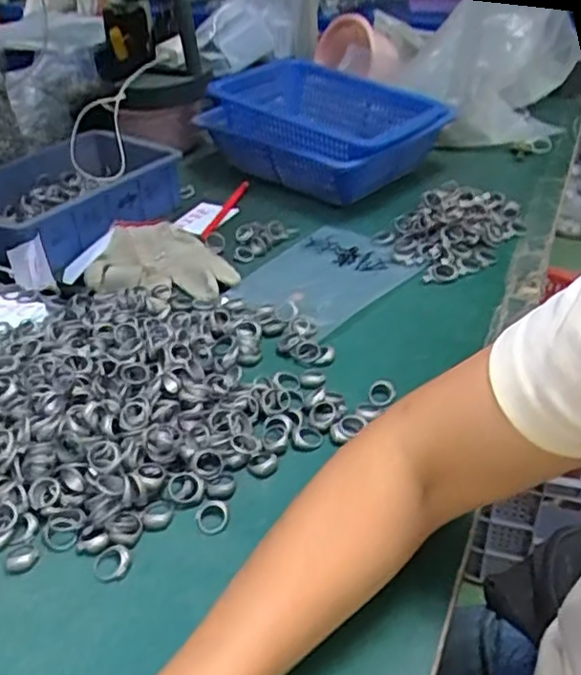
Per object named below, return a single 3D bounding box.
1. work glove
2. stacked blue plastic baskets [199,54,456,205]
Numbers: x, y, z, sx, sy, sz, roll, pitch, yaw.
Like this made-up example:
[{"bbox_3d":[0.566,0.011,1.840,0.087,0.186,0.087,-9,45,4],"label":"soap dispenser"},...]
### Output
[{"bbox_3d":[-0.149,-0.084,0.738,0.139,0.034,0.184,-18,38,-17],"label":"work glove"},{"bbox_3d":[0.047,-0.303,0.955,0.241,0.095,0.333,-28,42,-27],"label":"stacked blue plastic baskets"}]

